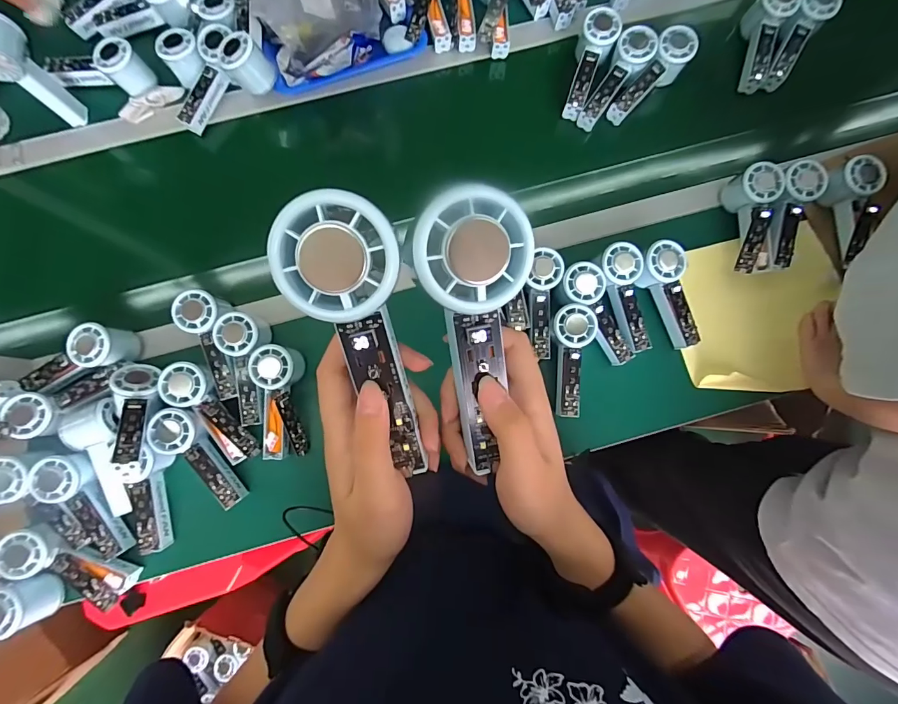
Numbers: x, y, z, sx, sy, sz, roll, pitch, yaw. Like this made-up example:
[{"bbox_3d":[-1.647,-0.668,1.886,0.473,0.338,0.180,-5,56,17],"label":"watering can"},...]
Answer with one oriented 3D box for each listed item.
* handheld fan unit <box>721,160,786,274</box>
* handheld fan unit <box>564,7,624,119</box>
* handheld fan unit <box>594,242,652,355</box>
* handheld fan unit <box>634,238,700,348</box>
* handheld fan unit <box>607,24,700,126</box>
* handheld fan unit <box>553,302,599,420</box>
[{"bbox_3d":[0.443,-0.192,0.596,0.050,0.058,0.148,4,81,-1],"label":"handheld fan unit"},{"bbox_3d":[0.217,-0.443,0.639,0.055,0.049,0.157,17,96,1],"label":"handheld fan unit"},{"bbox_3d":[0.248,-0.075,0.575,0.055,0.027,0.149,-15,97,-4],"label":"handheld fan unit"},{"bbox_3d":[0.310,-0.081,0.578,0.067,0.037,0.161,-21,99,-5],"label":"handheld fan unit"},{"bbox_3d":[0.309,-0.420,0.632,0.052,0.042,0.154,45,100,5],"label":"handheld fan unit"},{"bbox_3d":[0.167,0.011,0.565,0.054,0.033,0.150,3,97,-1],"label":"handheld fan unit"}]

